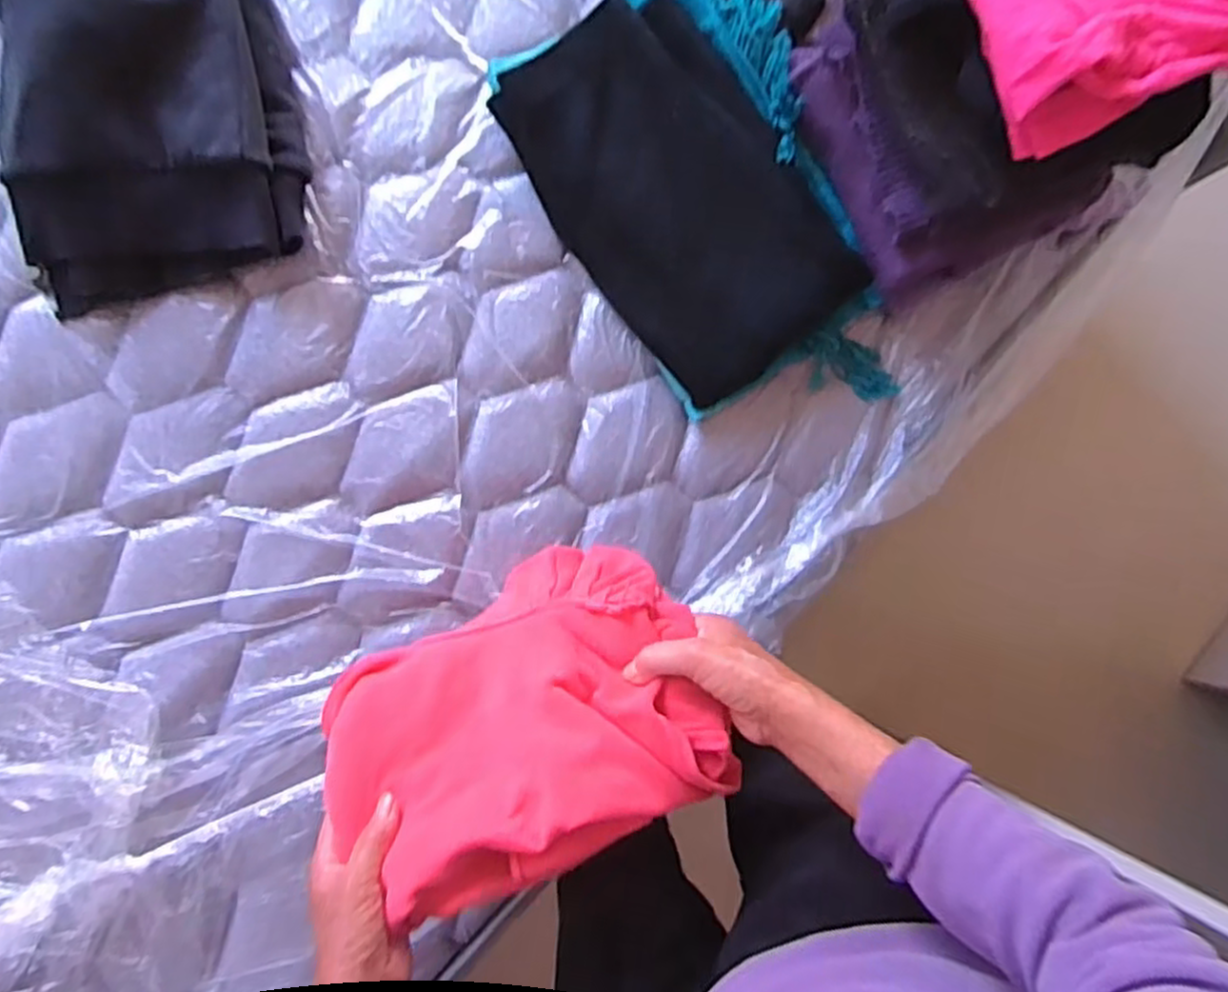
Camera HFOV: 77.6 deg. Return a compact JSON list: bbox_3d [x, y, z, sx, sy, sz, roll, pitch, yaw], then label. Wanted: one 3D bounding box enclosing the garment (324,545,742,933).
[{"bbox_3d":[-0.068,0.150,0.535,0.252,0.049,0.214,-27,55,-6],"label":"garment"}]

